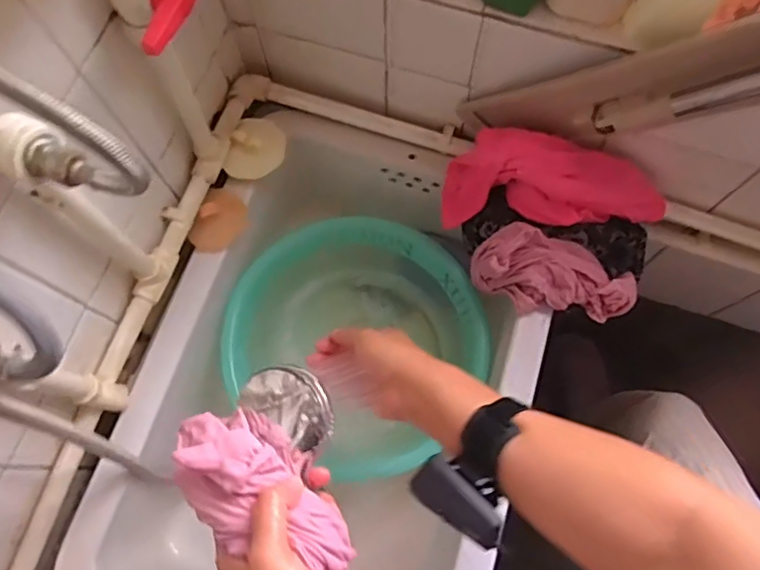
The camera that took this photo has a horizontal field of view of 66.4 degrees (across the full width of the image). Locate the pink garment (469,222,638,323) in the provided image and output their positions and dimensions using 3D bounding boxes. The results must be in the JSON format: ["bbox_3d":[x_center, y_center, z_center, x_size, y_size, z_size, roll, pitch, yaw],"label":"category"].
[{"bbox_3d":[0.187,-0.009,0.636,0.170,0.059,0.081,24,74,8],"label":"pink garment"}]

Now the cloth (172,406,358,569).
[{"bbox_3d":[-0.082,0.142,0.391,0.072,0.060,0.142,-40,76,-11],"label":"cloth"}]

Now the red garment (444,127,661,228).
[{"bbox_3d":[0.189,-0.104,0.632,0.234,0.098,0.078,12,72,4],"label":"red garment"}]

